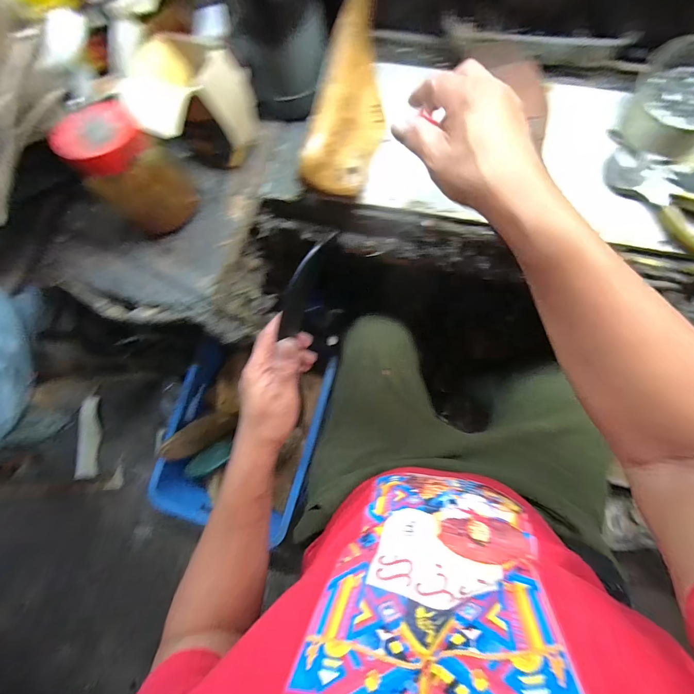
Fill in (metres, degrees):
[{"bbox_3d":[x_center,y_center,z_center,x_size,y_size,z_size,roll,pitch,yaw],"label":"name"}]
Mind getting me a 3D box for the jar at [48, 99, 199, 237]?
[{"bbox_3d":[-0.227,-0.184,0.332,0.086,0.111,0.080,-1,82,4],"label":"jar"}]

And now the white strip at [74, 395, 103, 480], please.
[{"bbox_3d":[-0.893,0.316,1.088,0.083,0.026,0.277,9,90,-4],"label":"white strip"}]

